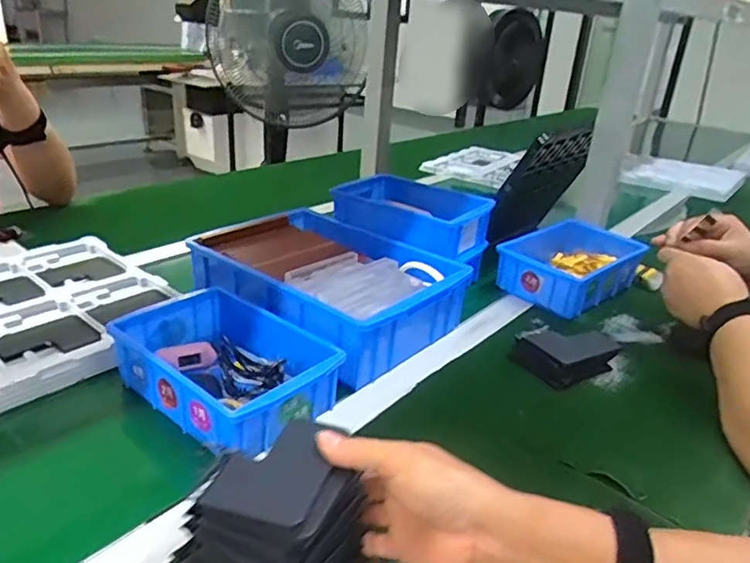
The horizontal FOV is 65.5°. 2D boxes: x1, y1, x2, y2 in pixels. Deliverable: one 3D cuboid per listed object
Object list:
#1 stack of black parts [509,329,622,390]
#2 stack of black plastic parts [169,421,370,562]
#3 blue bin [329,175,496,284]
[{"bbox_3d":[0.218,0.080,0.668,0.110,0.030,0.072,-12,29,-31],"label":"stack of black parts"},{"bbox_3d":[-0.056,0.150,0.366,0.086,0.087,0.109,21,29,31],"label":"stack of black plastic parts"},{"bbox_3d":[0.048,-0.080,0.831,0.198,0.096,0.152,21,29,31],"label":"blue bin"}]

